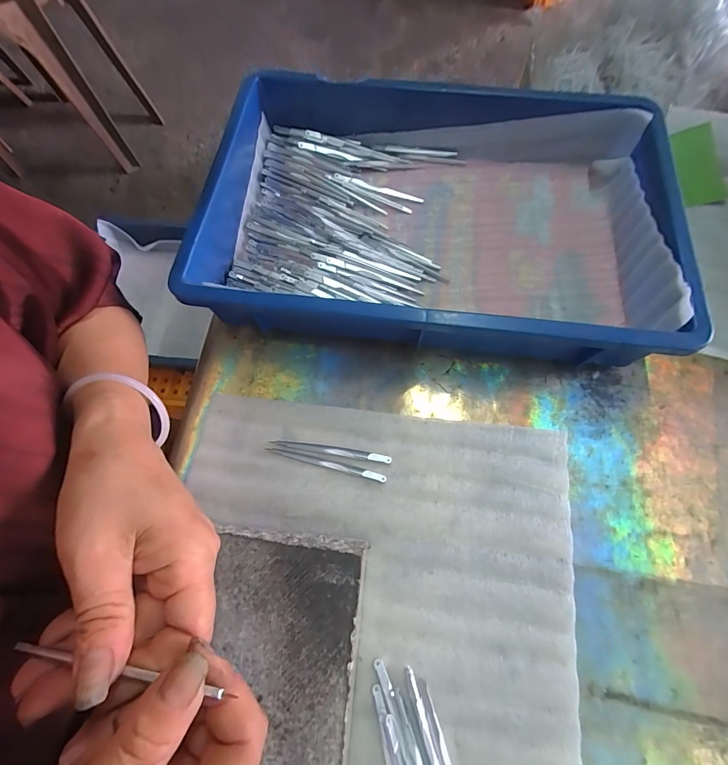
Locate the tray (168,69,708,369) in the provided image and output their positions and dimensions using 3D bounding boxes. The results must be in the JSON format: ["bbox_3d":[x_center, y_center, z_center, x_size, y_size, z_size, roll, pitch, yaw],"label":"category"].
[{"bbox_3d":[0.056,-0.166,0.367,0.424,0.077,0.278,8,69,3],"label":"tray"}]

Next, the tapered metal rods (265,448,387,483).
[{"bbox_3d":[-0.033,0.071,0.324,0.106,0.005,0.007,14,70,6],"label":"tapered metal rods"}]

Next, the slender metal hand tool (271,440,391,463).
[{"bbox_3d":[-0.029,0.060,0.327,0.105,0.004,0.008,8,70,4],"label":"slender metal hand tool"}]

